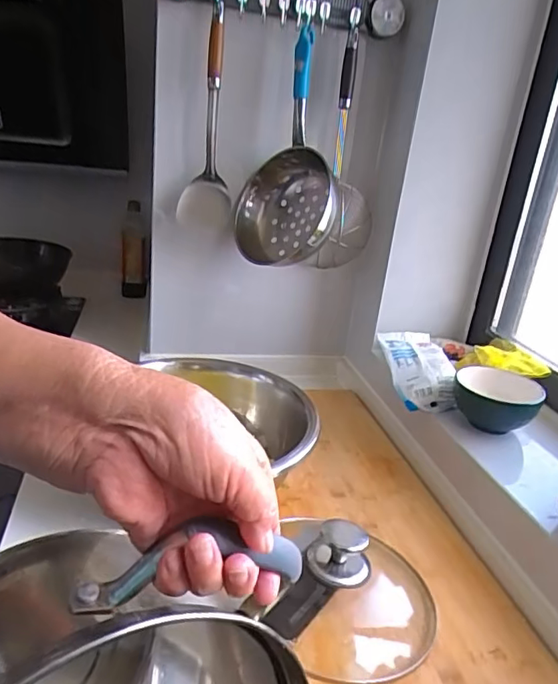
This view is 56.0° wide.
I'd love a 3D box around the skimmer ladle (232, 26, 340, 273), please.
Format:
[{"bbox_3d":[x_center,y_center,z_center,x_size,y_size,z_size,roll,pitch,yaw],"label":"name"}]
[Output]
[{"bbox_3d":[0.019,-0.302,0.874,0.136,0.333,0.148,-11,27,-37],"label":"skimmer ladle"}]

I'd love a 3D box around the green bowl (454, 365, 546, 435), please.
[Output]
[{"bbox_3d":[0.324,0.092,0.797,0.115,0.075,0.123,14,23,18],"label":"green bowl"}]

